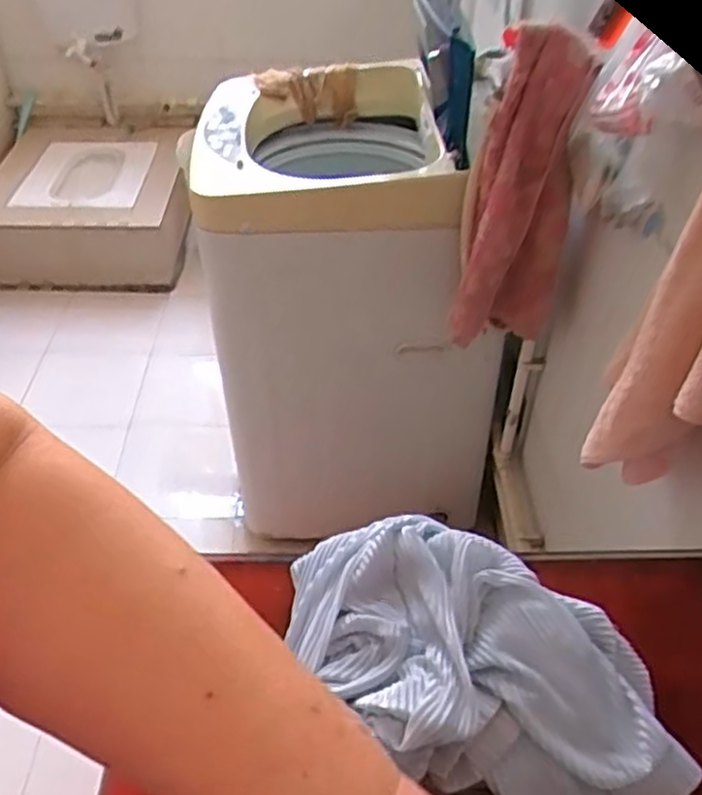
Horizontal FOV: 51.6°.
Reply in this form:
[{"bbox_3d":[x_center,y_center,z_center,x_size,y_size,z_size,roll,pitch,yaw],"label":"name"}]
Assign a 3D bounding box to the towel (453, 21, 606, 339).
[{"bbox_3d":[0.203,-0.235,0.901,0.132,0.397,0.087,15,43,16],"label":"towel"}]

